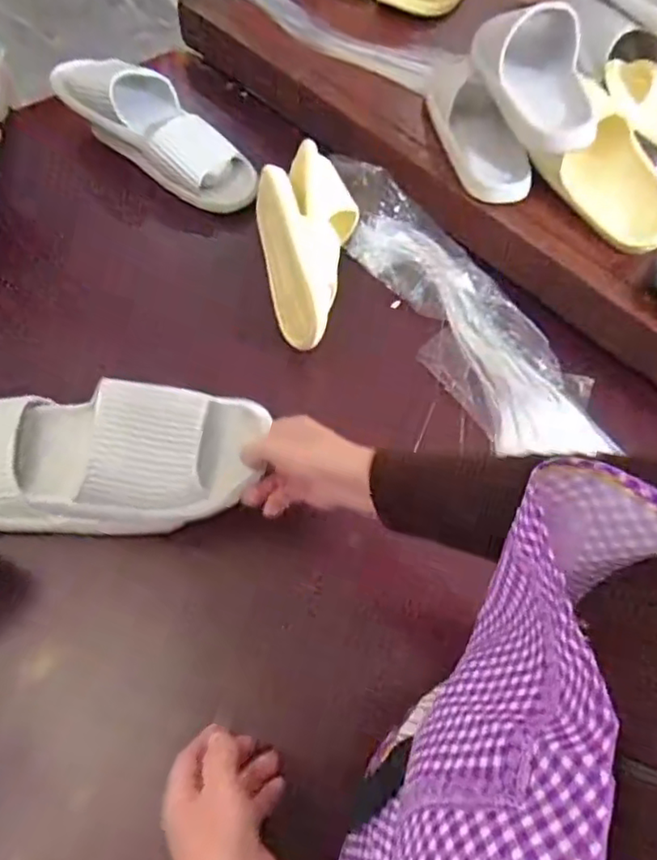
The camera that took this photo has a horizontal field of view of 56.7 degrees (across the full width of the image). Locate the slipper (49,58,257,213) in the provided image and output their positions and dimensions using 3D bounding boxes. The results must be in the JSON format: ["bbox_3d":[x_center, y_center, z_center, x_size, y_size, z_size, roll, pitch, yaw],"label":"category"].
[{"bbox_3d":[-0.222,-0.392,0.809,0.300,0.079,0.113,38,66,1],"label":"slipper"}]

